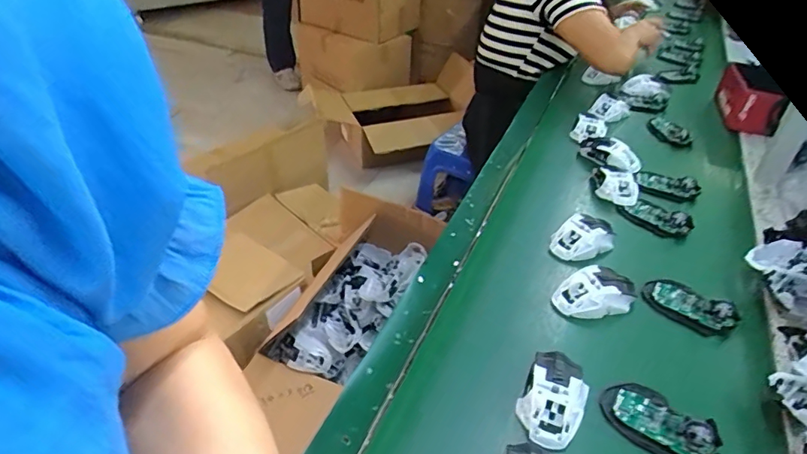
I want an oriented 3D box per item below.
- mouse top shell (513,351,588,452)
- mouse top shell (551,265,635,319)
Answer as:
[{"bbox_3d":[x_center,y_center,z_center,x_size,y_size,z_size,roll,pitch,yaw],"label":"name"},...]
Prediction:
[{"bbox_3d":[0.164,0.181,0.554,0.066,0.033,0.114,19,42,21],"label":"mouse top shell"},{"bbox_3d":[0.256,0.084,0.677,0.110,0.035,0.062,-11,40,-16],"label":"mouse top shell"}]

